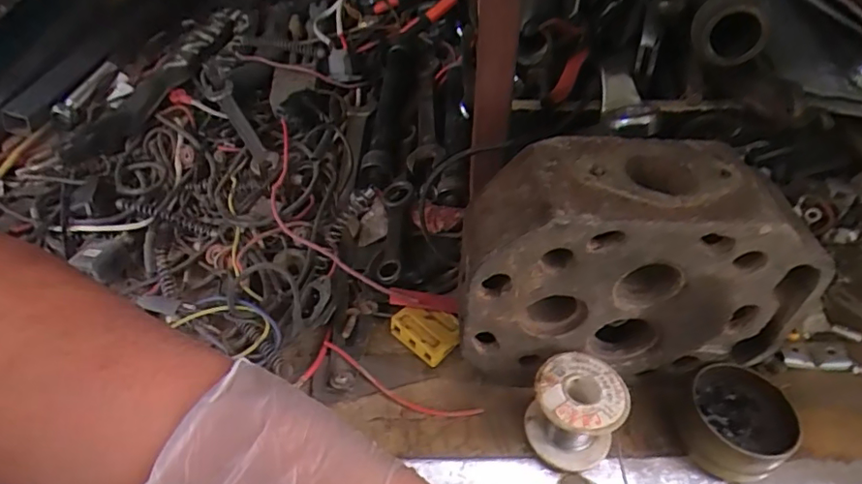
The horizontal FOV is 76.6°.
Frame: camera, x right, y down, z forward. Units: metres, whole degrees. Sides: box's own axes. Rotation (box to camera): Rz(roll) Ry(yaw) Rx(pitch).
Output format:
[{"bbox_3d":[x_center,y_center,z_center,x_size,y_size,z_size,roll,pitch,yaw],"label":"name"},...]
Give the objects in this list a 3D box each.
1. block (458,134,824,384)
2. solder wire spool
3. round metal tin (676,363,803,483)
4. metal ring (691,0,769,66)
[{"bbox_3d":[0.121,0.020,0.354,0.199,0.156,0.080,-2,47,-2],"label":"block"},{"bbox_3d":[0.090,0.108,0.344,0.053,0.052,0.054,0,47,0],"label":"solder wire spool"},{"bbox_3d":[0.195,0.114,0.350,0.068,0.032,0.063,0,47,0],"label":"round metal tin"},{"bbox_3d":[0.208,-0.148,0.381,0.047,0.044,0.022,22,51,19],"label":"metal ring"}]

